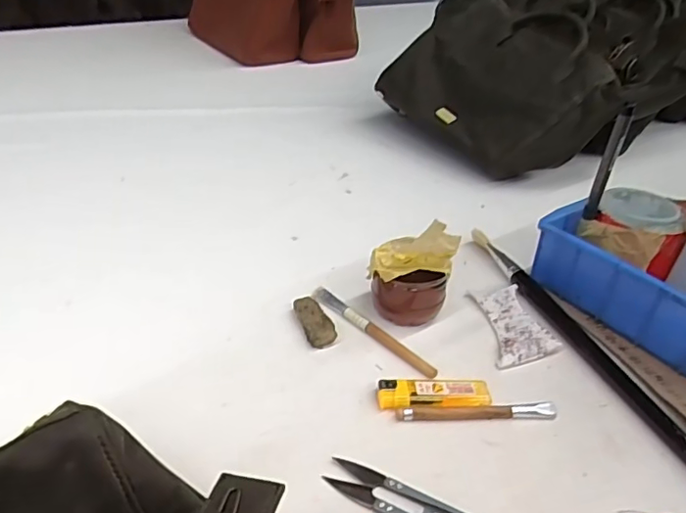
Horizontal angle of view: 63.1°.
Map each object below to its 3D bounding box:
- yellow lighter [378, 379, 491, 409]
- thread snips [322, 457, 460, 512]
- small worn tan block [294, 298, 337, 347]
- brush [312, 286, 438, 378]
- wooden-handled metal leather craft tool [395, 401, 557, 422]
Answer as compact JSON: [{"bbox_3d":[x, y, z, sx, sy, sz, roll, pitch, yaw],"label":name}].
[{"bbox_3d":[0.063,0.096,0.390,0.077,0.010,0.021,-1,34,-6],"label":"yellow lighter"},{"bbox_3d":[0.039,0.144,0.324,0.100,0.006,0.023,17,36,20],"label":"thread snips"},{"bbox_3d":[-0.022,0.051,0.447,0.024,0.008,0.052,-10,36,-19],"label":"small worn tan block"},{"bbox_3d":[0.022,0.059,0.448,0.127,0.009,0.014,30,42,35],"label":"brush"},{"bbox_3d":[0.092,0.107,0.382,0.110,0.005,0.011,-1,34,-6],"label":"wooden-handled metal leather craft tool"}]

